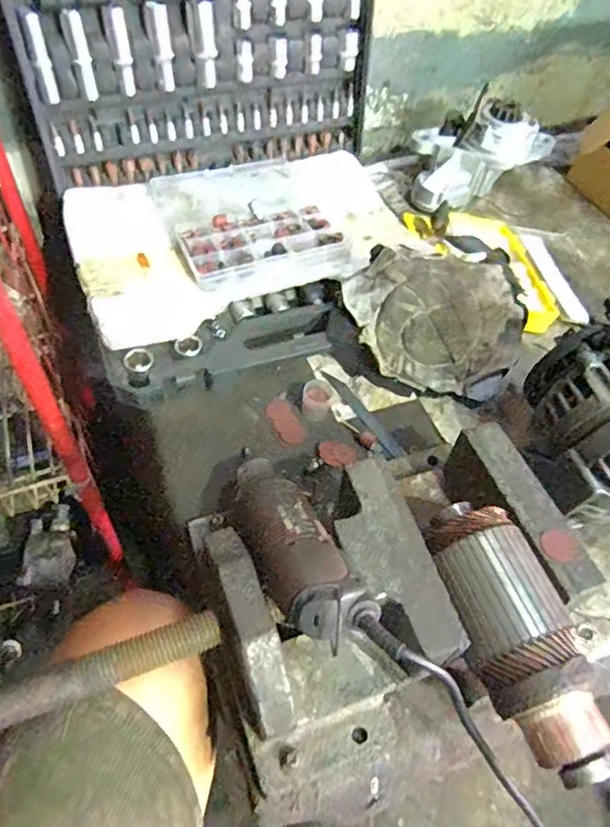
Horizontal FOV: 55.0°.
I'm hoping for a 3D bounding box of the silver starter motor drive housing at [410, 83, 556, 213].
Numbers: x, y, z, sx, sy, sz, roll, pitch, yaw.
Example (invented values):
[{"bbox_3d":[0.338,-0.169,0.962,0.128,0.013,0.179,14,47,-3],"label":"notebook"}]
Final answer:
[{"bbox_3d":[0.234,-0.357,0.789,0.192,0.108,0.086,-18,57,-18],"label":"silver starter motor drive housing"}]

